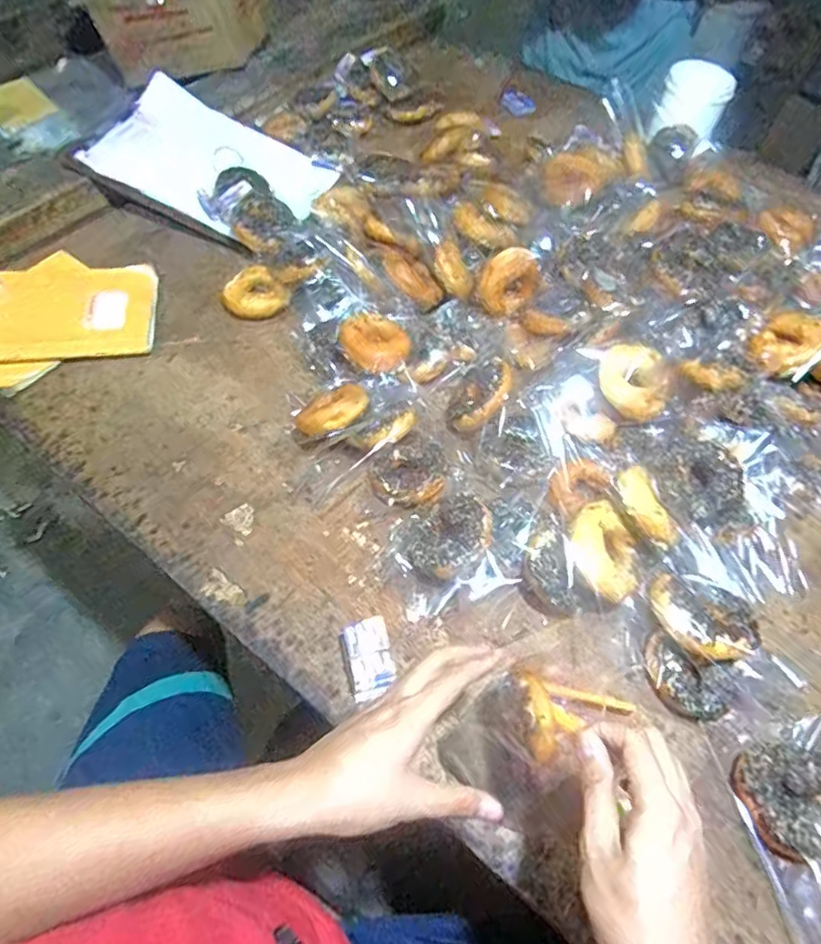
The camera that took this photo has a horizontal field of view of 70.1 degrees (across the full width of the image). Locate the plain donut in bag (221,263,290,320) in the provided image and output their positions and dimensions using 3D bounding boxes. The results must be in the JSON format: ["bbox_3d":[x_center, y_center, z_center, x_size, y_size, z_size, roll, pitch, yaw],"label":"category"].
[{"bbox_3d":[-0.215,-0.239,0.795,0.075,0.038,0.088,-29,63,-19],"label":"plain donut in bag"}]

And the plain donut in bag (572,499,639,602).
[{"bbox_3d":[0.184,0.075,0.567,0.073,0.027,0.089,27,61,-22],"label":"plain donut in bag"}]

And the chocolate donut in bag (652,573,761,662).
[{"bbox_3d":[0.270,0.135,0.540,0.092,0.037,0.082,6,57,1],"label":"chocolate donut in bag"}]

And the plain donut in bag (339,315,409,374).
[{"bbox_3d":[-0.044,-0.157,0.705,0.083,0.019,0.072,33,73,0],"label":"plain donut in bag"}]

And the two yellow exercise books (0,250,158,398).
[{"bbox_3d":[-0.475,-0.208,0.769,0.277,0.027,0.210,-20,60,-15],"label":"two yellow exercise books"}]

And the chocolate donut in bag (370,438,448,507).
[{"bbox_3d":[-0.002,0.003,0.640,0.079,0.035,0.084,1,57,-2],"label":"chocolate donut in bag"}]

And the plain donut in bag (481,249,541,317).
[{"bbox_3d":[0.127,-0.245,0.756,0.081,0.076,0.031,-19,60,-14],"label":"plain donut in bag"}]

